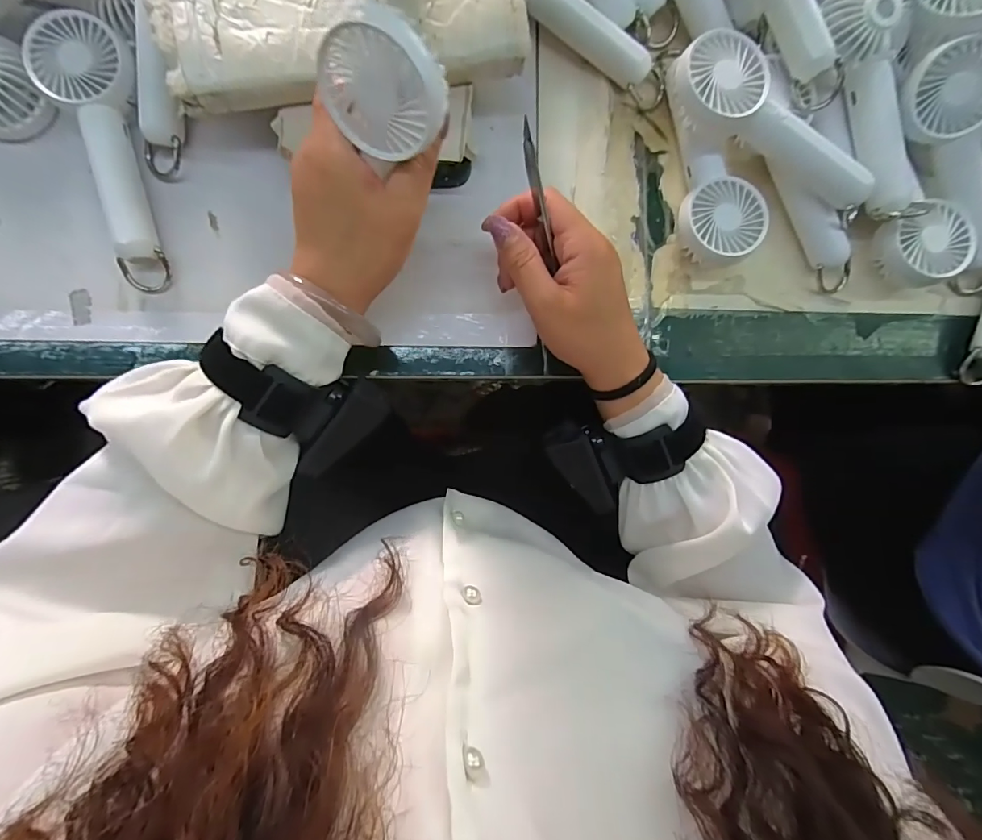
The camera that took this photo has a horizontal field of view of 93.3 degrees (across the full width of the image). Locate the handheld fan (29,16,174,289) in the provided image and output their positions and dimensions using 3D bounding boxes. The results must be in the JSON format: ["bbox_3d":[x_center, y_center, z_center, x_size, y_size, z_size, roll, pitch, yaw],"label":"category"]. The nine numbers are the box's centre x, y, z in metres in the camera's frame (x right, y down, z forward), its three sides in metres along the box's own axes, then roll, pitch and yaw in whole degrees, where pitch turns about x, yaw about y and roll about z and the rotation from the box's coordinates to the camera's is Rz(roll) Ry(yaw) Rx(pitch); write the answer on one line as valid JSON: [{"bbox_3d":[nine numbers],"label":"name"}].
[{"bbox_3d":[-0.238,-0.172,0.298,0.053,0.030,0.162,-19,90,-5],"label":"handheld fan"}]

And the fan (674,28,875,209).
[{"bbox_3d":[0.183,-0.193,0.296,0.143,0.029,0.050,24,87,-3],"label":"fan"}]

